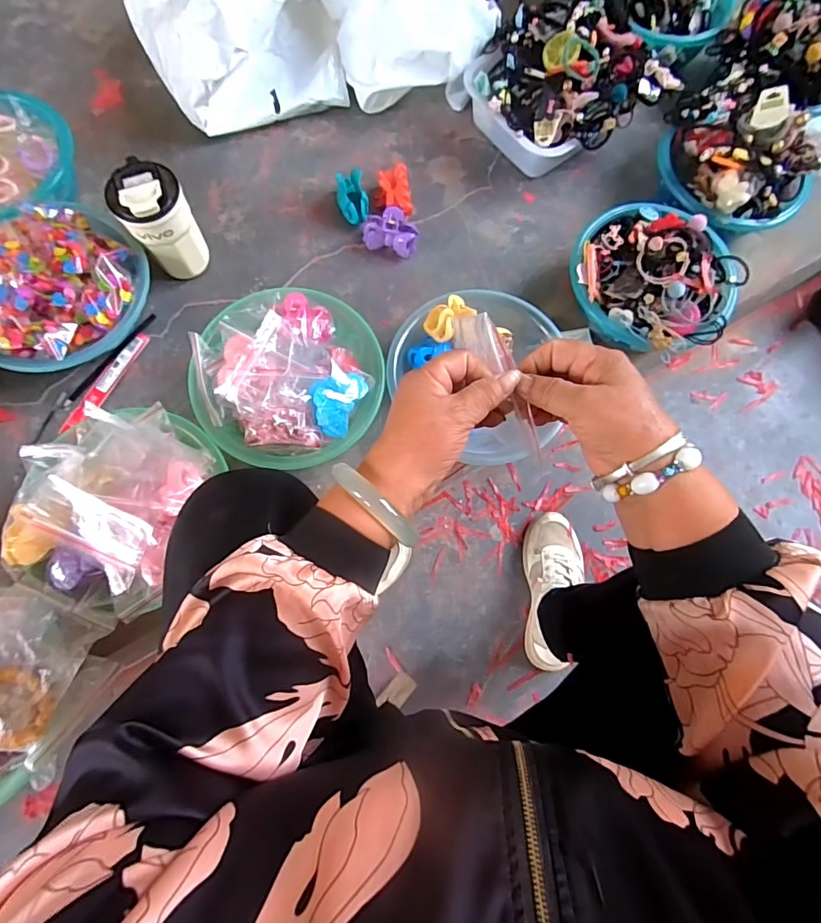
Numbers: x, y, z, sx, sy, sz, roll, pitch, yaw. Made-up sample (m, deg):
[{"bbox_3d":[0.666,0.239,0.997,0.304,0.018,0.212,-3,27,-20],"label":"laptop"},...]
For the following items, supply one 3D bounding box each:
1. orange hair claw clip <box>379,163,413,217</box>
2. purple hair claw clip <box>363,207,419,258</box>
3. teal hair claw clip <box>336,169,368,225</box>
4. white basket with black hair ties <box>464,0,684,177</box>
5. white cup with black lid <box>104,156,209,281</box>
[{"bbox_3d":[-0.024,-0.414,0.723,0.049,0.040,0.087,-7,76,-4],"label":"orange hair claw clip"},{"bbox_3d":[-0.028,-0.340,0.700,0.078,0.052,0.042,10,75,1],"label":"purple hair claw clip"},{"bbox_3d":[-0.087,-0.393,0.705,0.045,0.048,0.057,-10,76,-5],"label":"teal hair claw clip"},{"bbox_3d":[0.224,-0.580,0.728,0.241,0.131,0.244,-35,79,-10],"label":"white basket with black hair ties"},{"bbox_3d":[-0.324,-0.309,0.628,0.080,0.150,0.075,0,75,-2],"label":"white cup with black lid"}]

